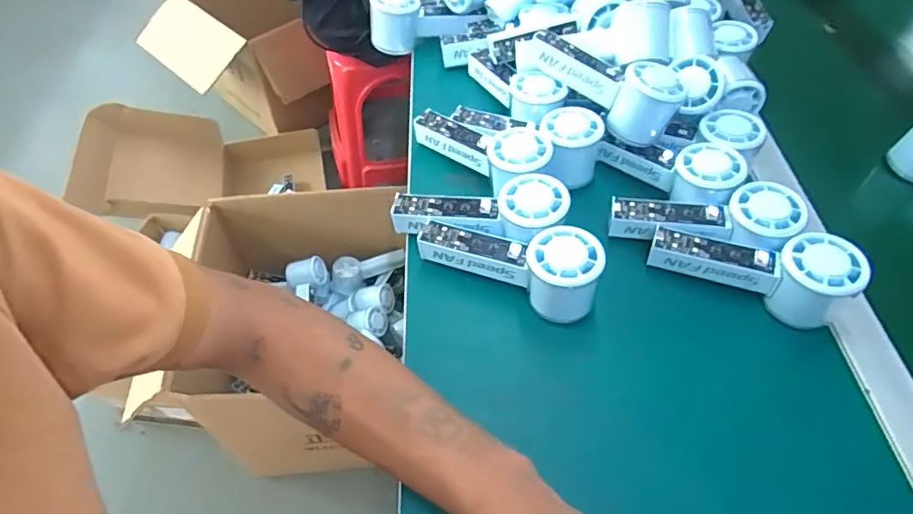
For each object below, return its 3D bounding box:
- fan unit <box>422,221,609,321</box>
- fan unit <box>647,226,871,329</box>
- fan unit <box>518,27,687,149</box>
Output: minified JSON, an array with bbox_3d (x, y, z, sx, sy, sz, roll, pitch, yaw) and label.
[{"bbox_3d":[0.044,0.005,0.439,0.153,0.058,0.054,14,54,24],"label":"fan unit"},{"bbox_3d":[0.240,0.011,0.437,0.150,0.062,0.050,13,54,25],"label":"fan unit"},{"bbox_3d":[0.137,-0.174,0.513,0.162,0.064,0.049,37,61,23],"label":"fan unit"}]

